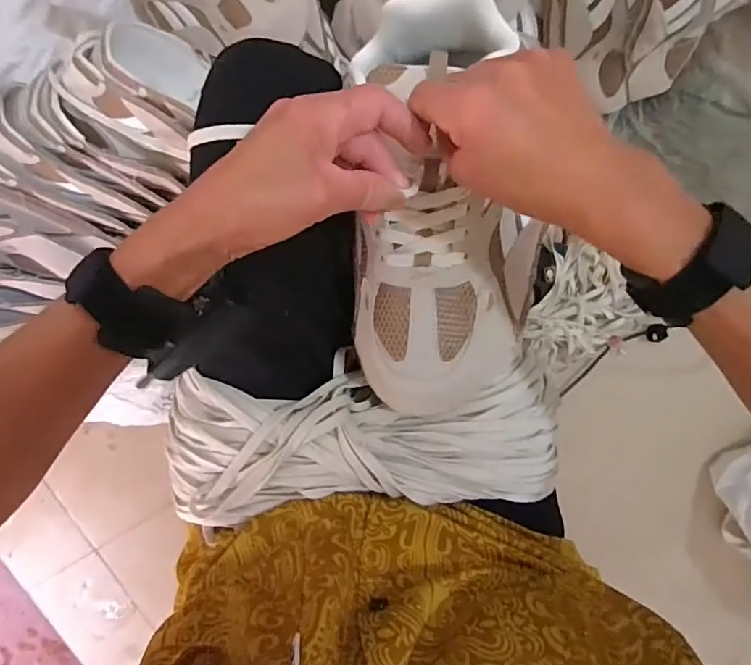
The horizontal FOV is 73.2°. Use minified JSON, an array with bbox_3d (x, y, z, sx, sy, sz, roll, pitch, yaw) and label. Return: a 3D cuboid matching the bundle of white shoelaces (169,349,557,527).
[{"bbox_3d":[-0.010,0.076,0.364,0.285,0.048,0.112,-3,98,4],"label":"bundle of white shoelaces"}]

